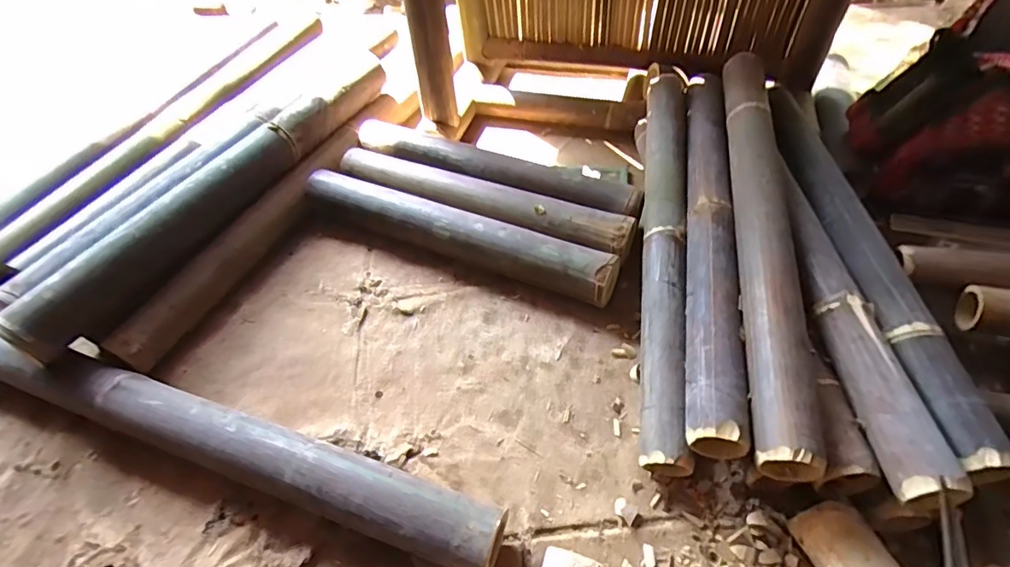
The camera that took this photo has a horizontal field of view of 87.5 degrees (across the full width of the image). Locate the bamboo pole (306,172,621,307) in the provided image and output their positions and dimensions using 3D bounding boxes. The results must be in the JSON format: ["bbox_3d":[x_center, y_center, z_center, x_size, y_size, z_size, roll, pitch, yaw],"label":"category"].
[{"bbox_3d":[-0.087,-0.072,0.818,0.519,0.080,0.080,21,56,21],"label":"bamboo pole"}]

